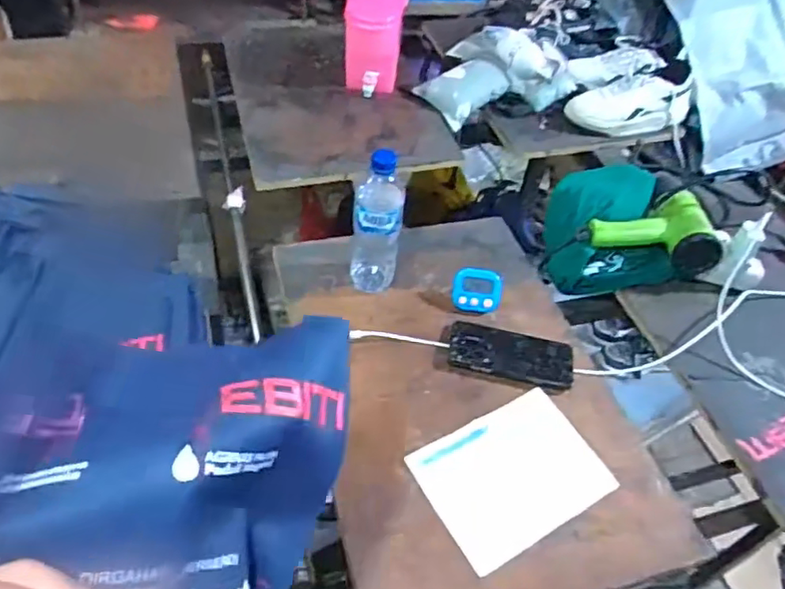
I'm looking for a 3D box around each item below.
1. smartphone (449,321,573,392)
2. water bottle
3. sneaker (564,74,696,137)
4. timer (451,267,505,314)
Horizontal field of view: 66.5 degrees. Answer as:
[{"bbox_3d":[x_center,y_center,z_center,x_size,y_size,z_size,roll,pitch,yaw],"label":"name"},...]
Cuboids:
[{"bbox_3d":[0.160,0.082,0.812,0.165,0.017,0.072,13,48,6],"label":"smartphone"},{"bbox_3d":[-0.024,-0.092,0.832,0.069,0.237,0.070,2,47,-3],"label":"water bottle"},{"bbox_3d":[0.486,-0.386,1.215,0.226,0.089,0.103,-5,48,-12],"label":"sneaker"},{"bbox_3d":[0.123,-0.006,0.879,0.070,0.017,0.066,8,80,8],"label":"timer"}]

